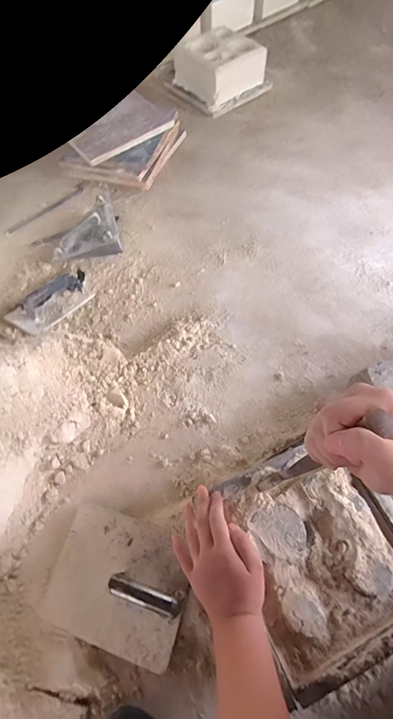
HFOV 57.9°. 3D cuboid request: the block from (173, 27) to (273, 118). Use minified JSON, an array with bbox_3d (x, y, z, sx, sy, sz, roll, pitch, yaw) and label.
[{"bbox_3d":[0.072,-0.845,1.030,0.200,0.113,0.207,-35,69,-13],"label":"block"}]

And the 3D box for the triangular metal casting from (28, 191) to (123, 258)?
[{"bbox_3d":[-0.276,-0.292,0.837,0.205,0.065,0.143,-23,65,-10],"label":"triangular metal casting"}]

